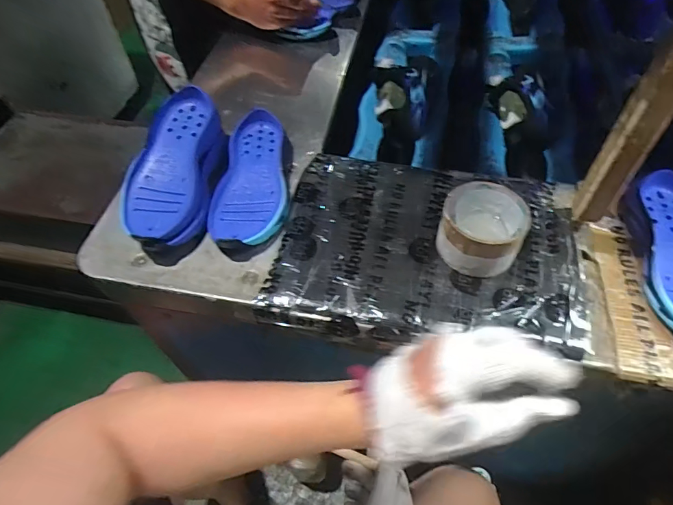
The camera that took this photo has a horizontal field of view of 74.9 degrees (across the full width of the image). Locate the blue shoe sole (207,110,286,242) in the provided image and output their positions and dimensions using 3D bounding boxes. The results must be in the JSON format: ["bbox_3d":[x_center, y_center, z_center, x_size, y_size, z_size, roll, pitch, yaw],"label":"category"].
[{"bbox_3d":[-0.099,-0.093,0.537,0.082,0.037,0.197,1,54,5],"label":"blue shoe sole"}]

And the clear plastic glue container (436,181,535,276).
[{"bbox_3d":[0.150,-0.025,0.457,0.082,0.055,0.085,-2,54,3],"label":"clear plastic glue container"}]

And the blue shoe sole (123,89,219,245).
[{"bbox_3d":[-0.193,-0.102,0.512,0.086,0.049,0.207,1,54,5],"label":"blue shoe sole"}]

